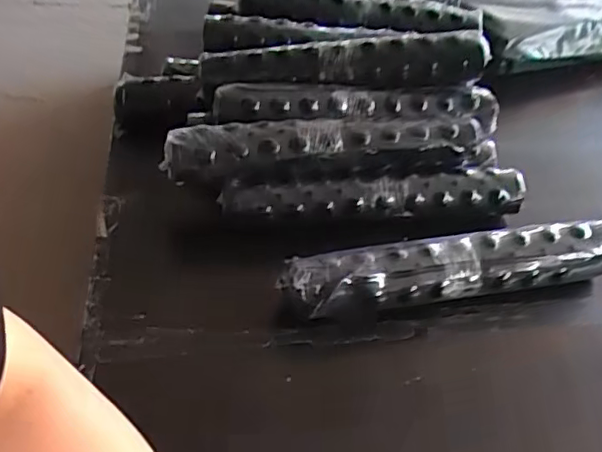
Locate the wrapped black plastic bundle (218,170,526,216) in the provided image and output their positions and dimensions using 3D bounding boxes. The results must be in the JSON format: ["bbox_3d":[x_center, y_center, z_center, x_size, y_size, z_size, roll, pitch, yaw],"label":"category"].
[{"bbox_3d":[0.099,-0.046,0.781,0.404,0.054,0.052,0,43,-8],"label":"wrapped black plastic bundle"}]

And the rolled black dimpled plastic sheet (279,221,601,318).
[{"bbox_3d":[0.182,0.053,0.703,0.397,0.075,0.057,-4,43,-12],"label":"rolled black dimpled plastic sheet"}]

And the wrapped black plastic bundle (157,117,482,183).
[{"bbox_3d":[0.026,-0.105,0.777,0.405,0.074,0.077,-3,43,-11],"label":"wrapped black plastic bundle"}]

